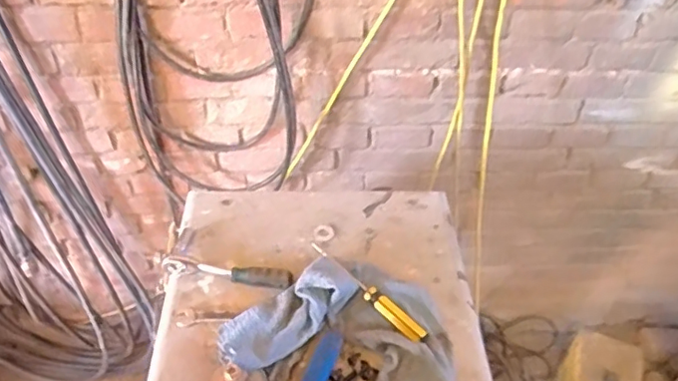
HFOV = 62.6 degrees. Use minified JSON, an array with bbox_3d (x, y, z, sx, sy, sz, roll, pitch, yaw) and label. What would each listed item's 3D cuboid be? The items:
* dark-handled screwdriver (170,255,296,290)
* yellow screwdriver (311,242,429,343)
[{"bbox_3d":[-0.125,0.094,0.650,0.144,0.015,0.021,8,45,9],"label":"dark-handled screwdriver"},{"bbox_3d":[0.032,0.112,0.622,0.018,0.017,0.163,-35,54,-30],"label":"yellow screwdriver"}]

